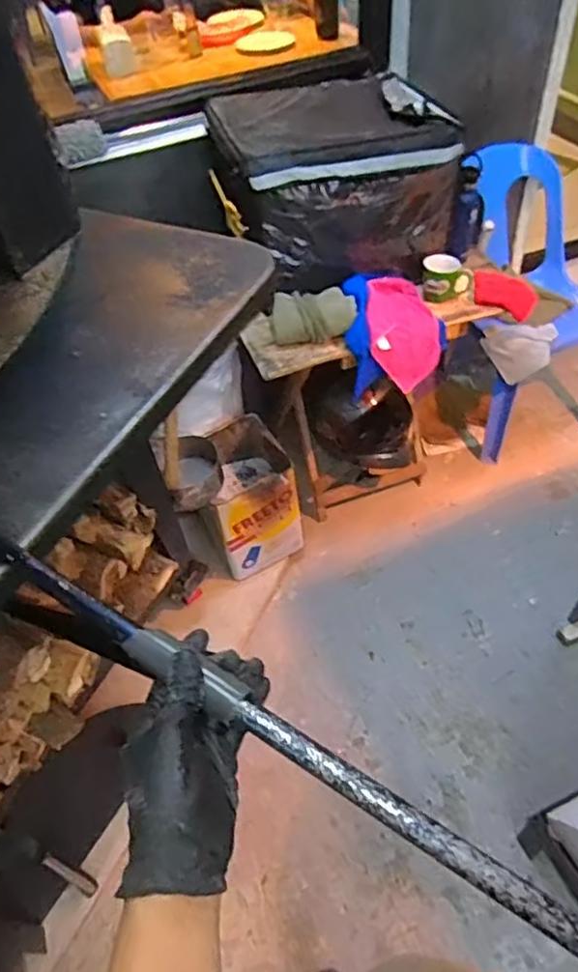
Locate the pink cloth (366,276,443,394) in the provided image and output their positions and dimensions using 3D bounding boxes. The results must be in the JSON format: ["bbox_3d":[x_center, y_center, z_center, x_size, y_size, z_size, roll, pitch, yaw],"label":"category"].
[{"bbox_3d":[0.271,-0.374,1.532,0.166,0.149,0.237,-2,49,4],"label":"pink cloth"}]

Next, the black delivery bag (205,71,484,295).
[{"bbox_3d":[0.123,-0.730,1.511,0.540,0.316,0.421,-18,50,-10],"label":"black delivery bag"}]

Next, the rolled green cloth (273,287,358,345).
[{"bbox_3d":[0.052,-0.385,1.410,0.181,0.084,0.122,-26,52,-16],"label":"rolled green cloth"}]

